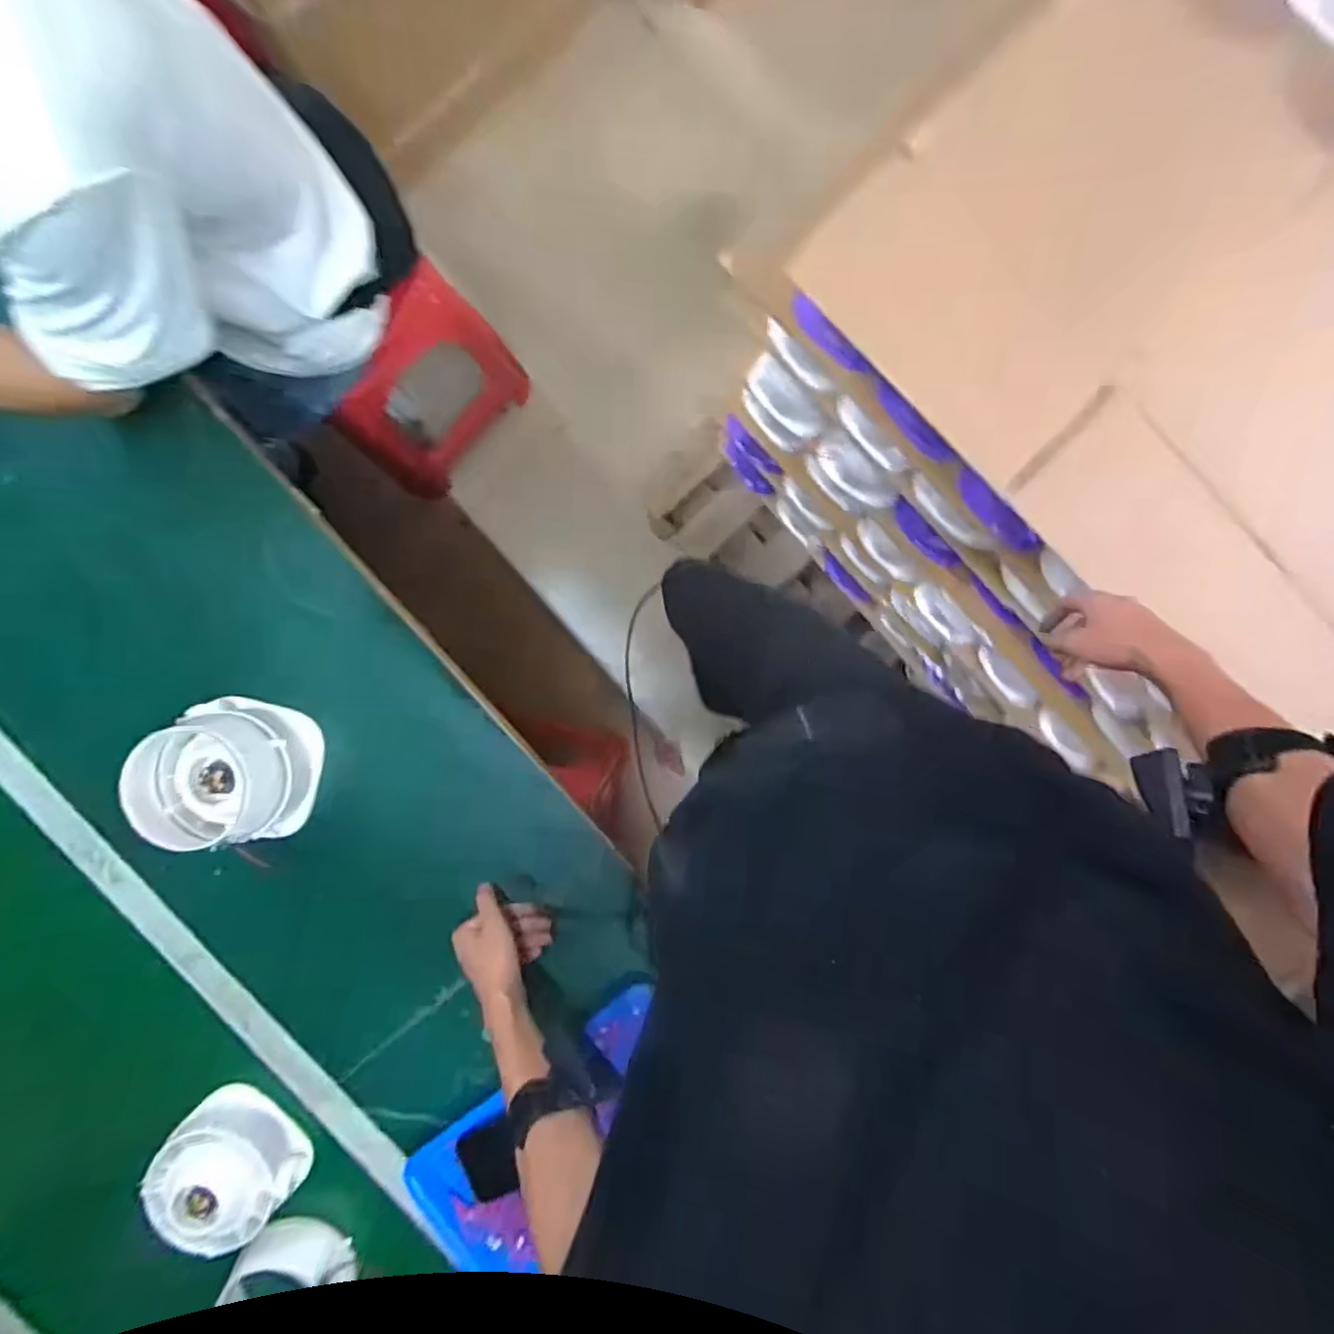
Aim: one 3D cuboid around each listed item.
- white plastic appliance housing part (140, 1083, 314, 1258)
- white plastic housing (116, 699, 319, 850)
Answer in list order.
[{"bbox_3d":[-0.456,0.522,0.677,0.132,0.068,0.114,41,92,-2],"label":"white plastic appliance housing part"},{"bbox_3d":[-0.431,0.107,0.650,0.135,0.094,0.137,3,92,0],"label":"white plastic housing"}]

